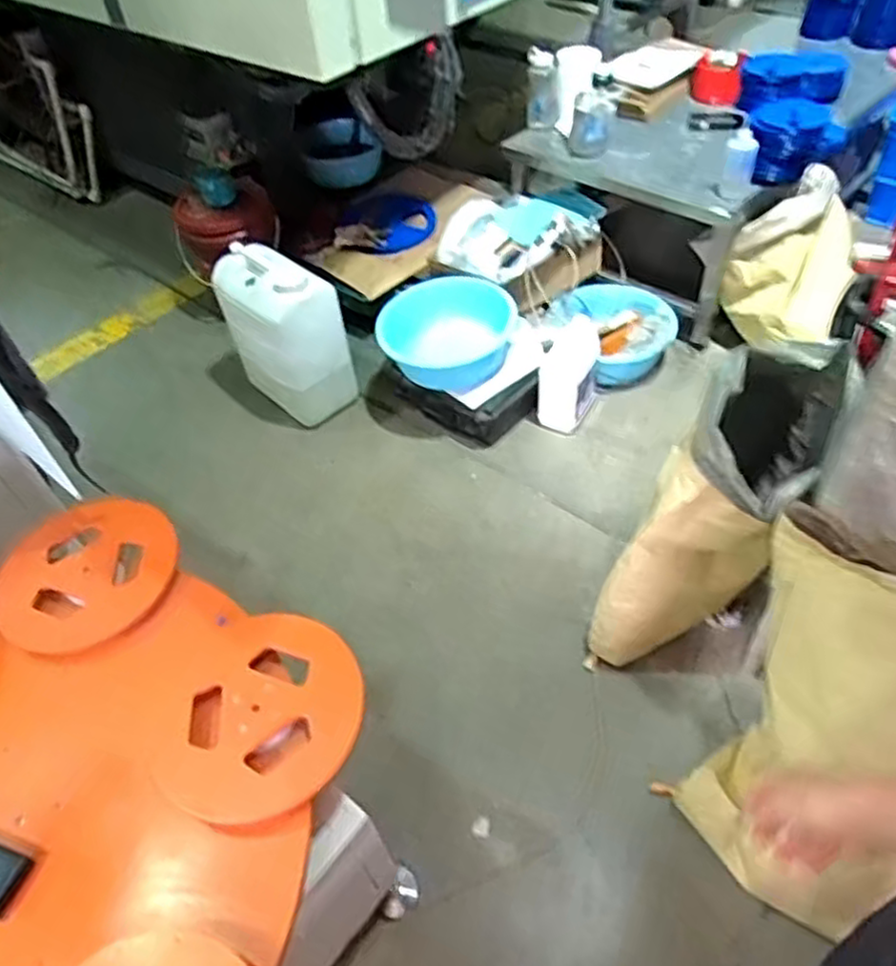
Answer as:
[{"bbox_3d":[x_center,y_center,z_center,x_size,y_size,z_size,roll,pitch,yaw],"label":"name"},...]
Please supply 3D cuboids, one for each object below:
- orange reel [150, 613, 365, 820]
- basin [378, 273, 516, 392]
[{"bbox_3d":[-0.251,0.297,0.937,0.256,0.038,0.263,-3,47,3],"label":"orange reel"},{"bbox_3d":[-0.012,-0.406,1.887,0.354,0.146,0.347,-3,47,3],"label":"basin"}]

